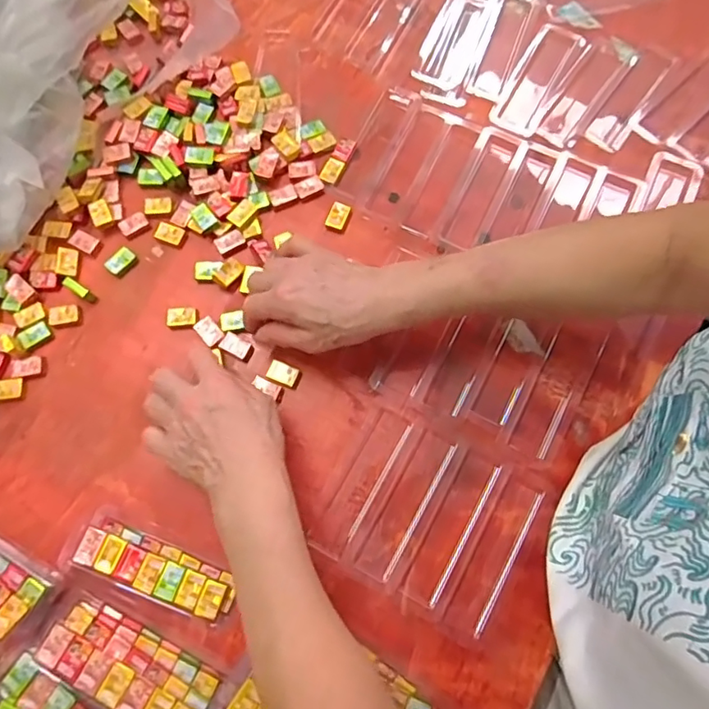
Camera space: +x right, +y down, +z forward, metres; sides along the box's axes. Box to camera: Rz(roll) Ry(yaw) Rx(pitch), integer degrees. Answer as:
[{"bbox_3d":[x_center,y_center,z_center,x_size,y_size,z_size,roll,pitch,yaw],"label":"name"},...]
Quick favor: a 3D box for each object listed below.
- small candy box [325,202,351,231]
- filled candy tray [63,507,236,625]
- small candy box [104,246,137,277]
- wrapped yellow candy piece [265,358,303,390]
[{"bbox_3d":[-0.016,-0.128,0.501,0.017,0.004,0.027,22,76,7],"label":"small candy box"},{"bbox_3d":[-0.154,0.162,0.416,0.128,0.016,0.045,20,75,6],"label":"filled candy tray"},{"bbox_3d":[-0.215,-0.086,0.495,0.019,0.007,0.027,38,78,10],"label":"small candy box"},{"bbox_3d":[-0.060,0.017,0.463,0.028,0.008,0.018,25,76,8],"label":"wrapped yellow candy piece"}]

